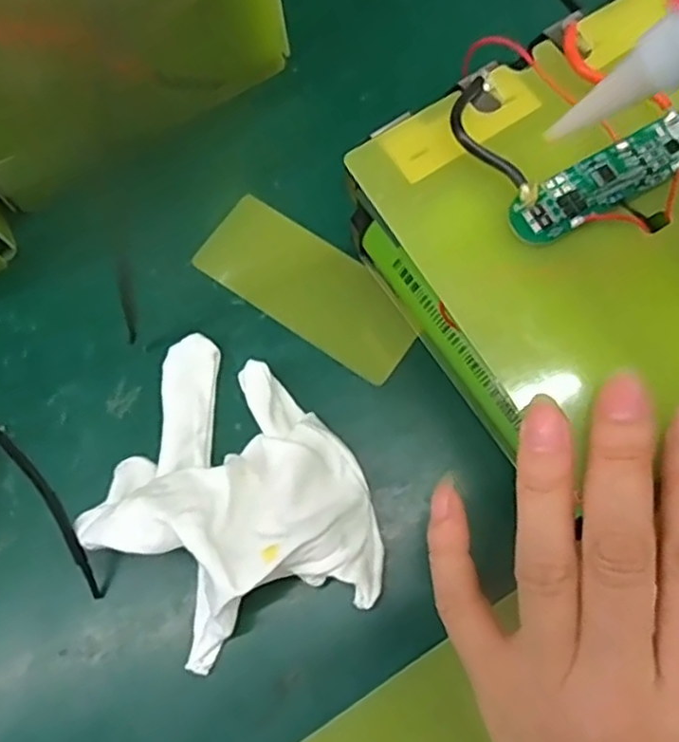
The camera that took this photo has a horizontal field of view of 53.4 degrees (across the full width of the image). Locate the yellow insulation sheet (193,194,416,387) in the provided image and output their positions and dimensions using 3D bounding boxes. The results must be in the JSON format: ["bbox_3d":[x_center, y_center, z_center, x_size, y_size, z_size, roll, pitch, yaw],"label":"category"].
[{"bbox_3d":[-0.012,-0.036,0.280,0.097,0.004,0.040,34,82,14],"label":"yellow insulation sheet"}]

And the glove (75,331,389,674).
[{"bbox_3d":[-0.042,0.042,0.236,0.088,0.046,0.120,-40,74,-8],"label":"glove"}]

